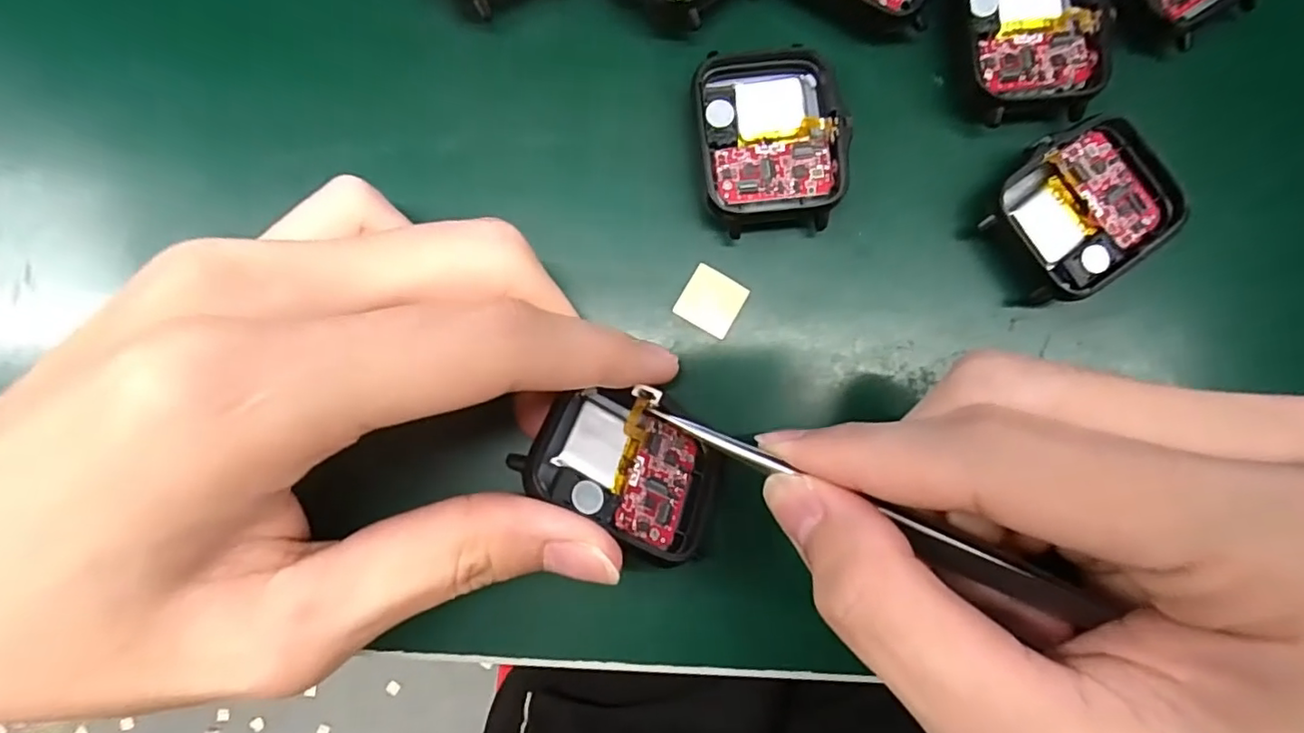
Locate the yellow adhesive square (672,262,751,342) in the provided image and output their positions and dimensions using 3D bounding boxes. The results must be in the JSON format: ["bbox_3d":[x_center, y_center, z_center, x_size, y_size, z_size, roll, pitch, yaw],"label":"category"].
[{"bbox_3d":[0.016,-0.018,0.158,0.016,0.004,0.016,31,84,2],"label":"yellow adhesive square"}]

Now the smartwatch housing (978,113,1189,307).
[{"bbox_3d":[0.112,-0.041,0.158,0.047,0.013,0.038,-35,86,-5],"label":"smartwatch housing"}]

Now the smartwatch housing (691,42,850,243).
[{"bbox_3d":[0.031,-0.059,0.158,0.036,0.013,0.046,-7,84,-2],"label":"smartwatch housing"}]

